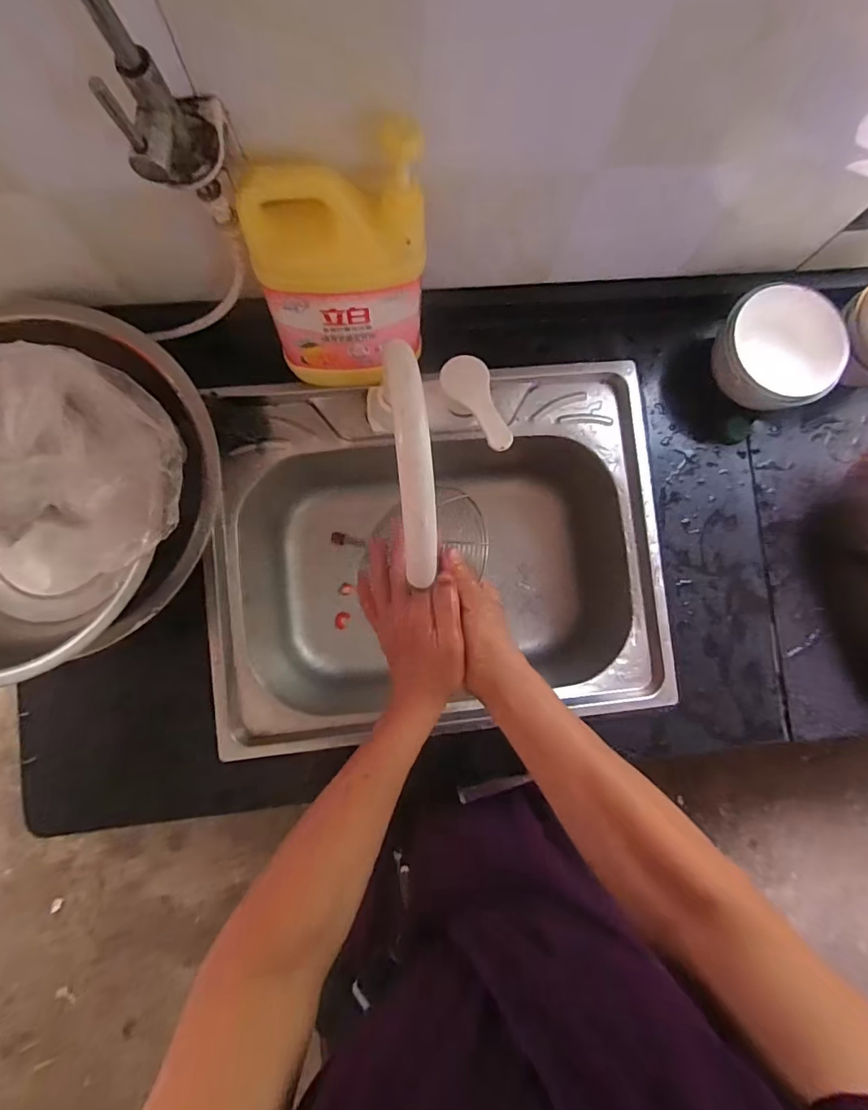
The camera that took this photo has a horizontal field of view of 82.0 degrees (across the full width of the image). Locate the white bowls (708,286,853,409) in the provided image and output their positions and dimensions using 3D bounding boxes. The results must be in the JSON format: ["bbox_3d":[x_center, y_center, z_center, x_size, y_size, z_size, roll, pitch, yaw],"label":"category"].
[{"bbox_3d":[0.385,-0.226,0.583,0.122,0.085,0.121,0,85,-3],"label":"white bowls"}]

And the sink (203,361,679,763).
[{"bbox_3d":[0.003,0.005,0.670,0.519,0.216,0.408,-7,85,-3],"label":"sink"}]

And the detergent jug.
[{"bbox_3d":[-0.077,-0.236,0.443,0.143,0.196,0.081,-14,86,-4],"label":"detergent jug"}]

